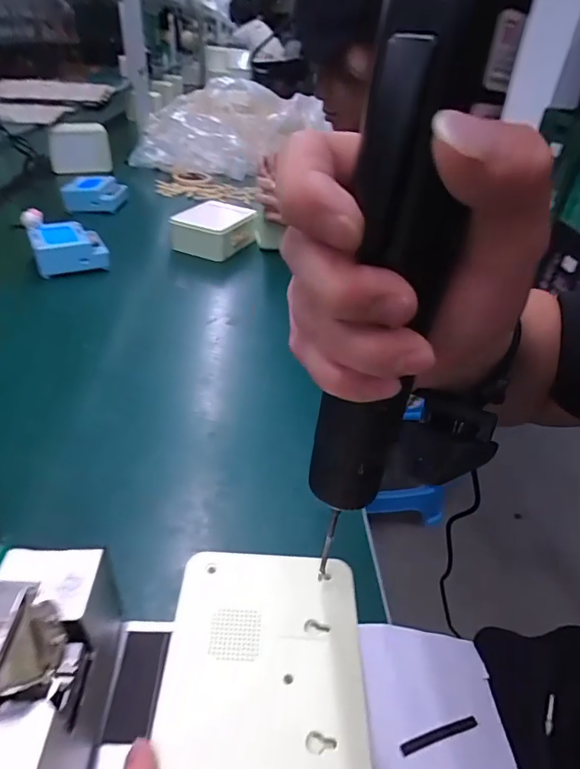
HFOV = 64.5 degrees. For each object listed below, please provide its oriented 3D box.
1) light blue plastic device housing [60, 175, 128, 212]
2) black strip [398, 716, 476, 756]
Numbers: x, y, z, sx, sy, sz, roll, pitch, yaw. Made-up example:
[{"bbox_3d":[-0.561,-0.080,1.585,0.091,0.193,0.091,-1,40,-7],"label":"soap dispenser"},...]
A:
[{"bbox_3d":[-0.403,-0.397,0.959,0.112,0.052,0.094,-1,38,-6],"label":"light blue plastic device housing"},{"bbox_3d":[0.088,0.206,0.271,0.058,0.004,0.006,2,35,-26],"label":"black strip"}]

